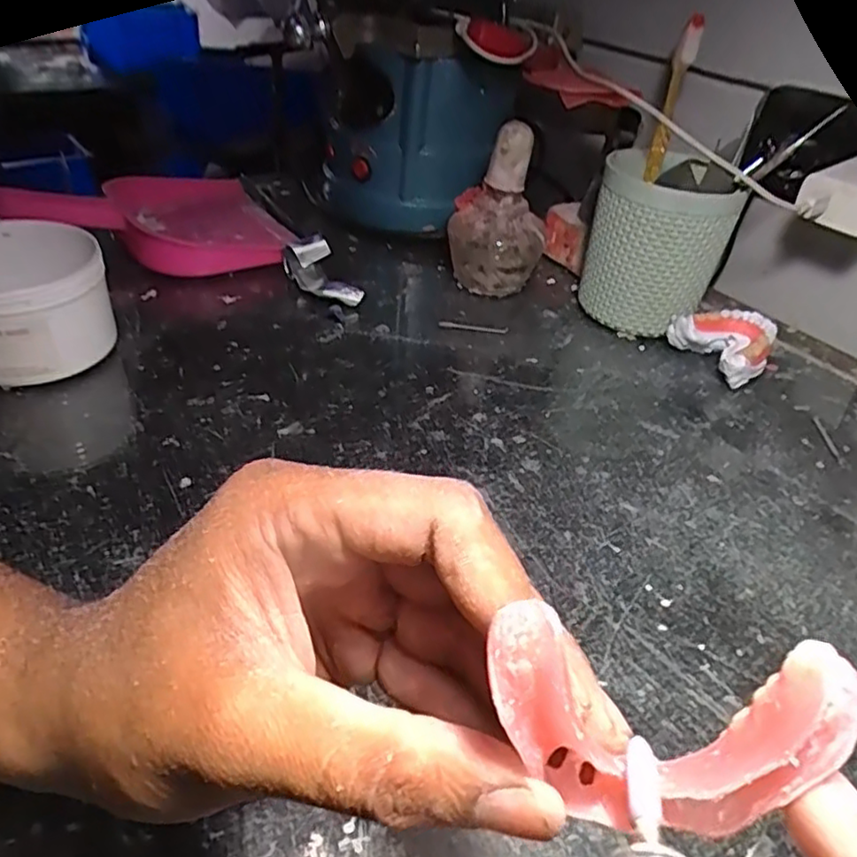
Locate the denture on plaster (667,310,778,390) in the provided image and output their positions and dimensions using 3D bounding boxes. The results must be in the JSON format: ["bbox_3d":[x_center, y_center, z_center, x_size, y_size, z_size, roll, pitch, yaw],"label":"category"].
[{"bbox_3d":[0.206,-0.058,0.454,0.051,0.035,0.060,-14,43,-24],"label":"denture on plaster"}]

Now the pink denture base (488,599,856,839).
[{"bbox_3d":[0.040,0.061,0.125,0.062,0.053,0.014,8,38,1],"label":"pink denture base"}]

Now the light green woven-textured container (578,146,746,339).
[{"bbox_3d":[0.159,-0.127,0.469,0.089,0.113,0.077,19,40,14],"label":"light green woven-textured container"}]

